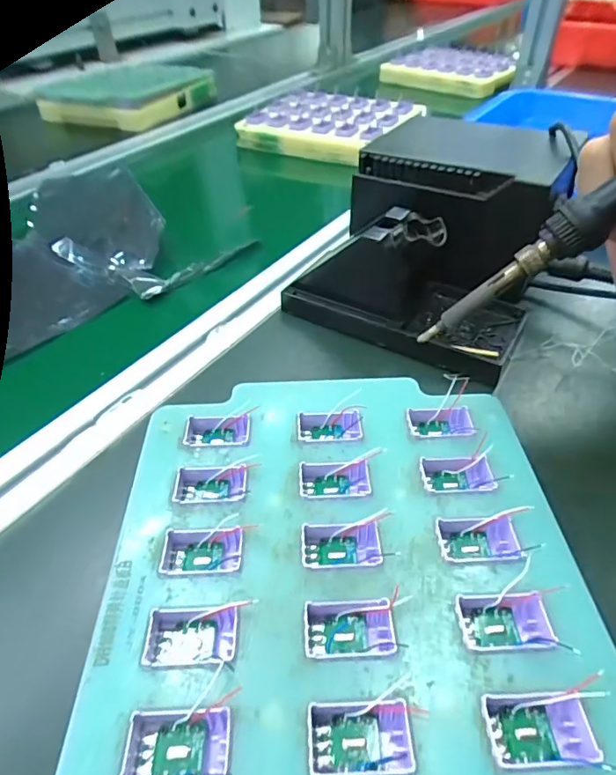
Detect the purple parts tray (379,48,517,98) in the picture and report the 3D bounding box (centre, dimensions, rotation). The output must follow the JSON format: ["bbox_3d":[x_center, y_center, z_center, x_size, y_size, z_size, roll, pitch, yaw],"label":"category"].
[{"bbox_3d":[0.239,-0.541,0.841,0.199,0.036,0.120,28,51,26],"label":"purple parts tray"}]

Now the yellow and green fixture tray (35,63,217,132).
[{"bbox_3d":[-0.248,-0.438,0.736,0.172,0.033,0.205,16,47,16],"label":"yellow and green fixture tray"}]

